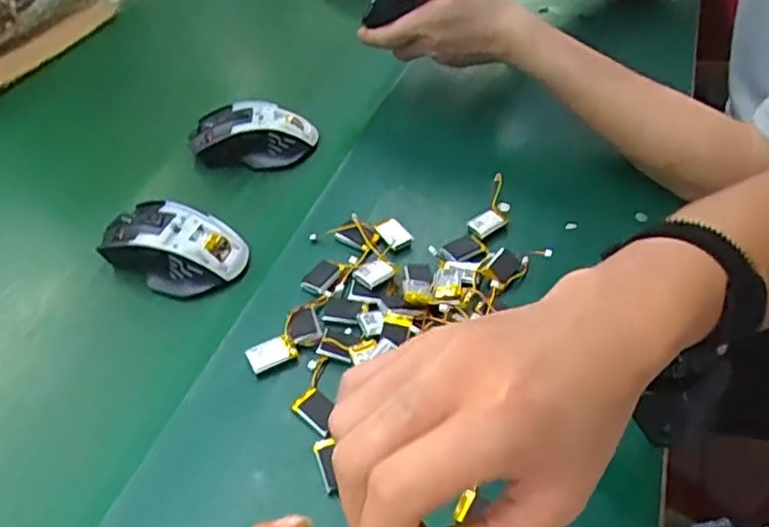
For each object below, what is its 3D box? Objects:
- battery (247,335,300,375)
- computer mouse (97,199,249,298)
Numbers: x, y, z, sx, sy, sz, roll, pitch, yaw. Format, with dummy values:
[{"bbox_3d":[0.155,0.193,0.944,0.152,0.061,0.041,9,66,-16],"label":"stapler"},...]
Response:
[{"bbox_3d":[-0.076,0.061,0.431,0.031,0.008,0.018,-18,49,-17],"label":"battery"},{"bbox_3d":[-0.164,-0.013,0.497,0.110,0.039,0.069,15,48,13],"label":"computer mouse"}]

